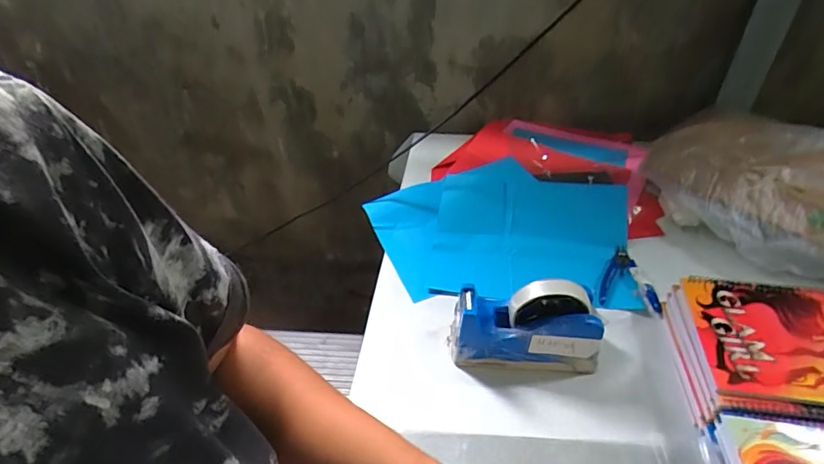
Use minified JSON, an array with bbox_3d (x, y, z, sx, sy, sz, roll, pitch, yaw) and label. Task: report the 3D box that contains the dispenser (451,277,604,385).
[{"bbox_3d":[0.125,0.104,0.513,0.158,0.120,0.062,5,40,9],"label":"dispenser"}]

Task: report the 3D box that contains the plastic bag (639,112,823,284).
[{"bbox_3d":[0.519,-0.070,0.632,0.350,0.127,0.226,25,46,29],"label":"plastic bag"}]

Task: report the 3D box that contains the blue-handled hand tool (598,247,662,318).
[{"bbox_3d":[0.293,0.063,0.613,0.073,0.019,0.100,15,42,20],"label":"blue-handled hand tool"}]

